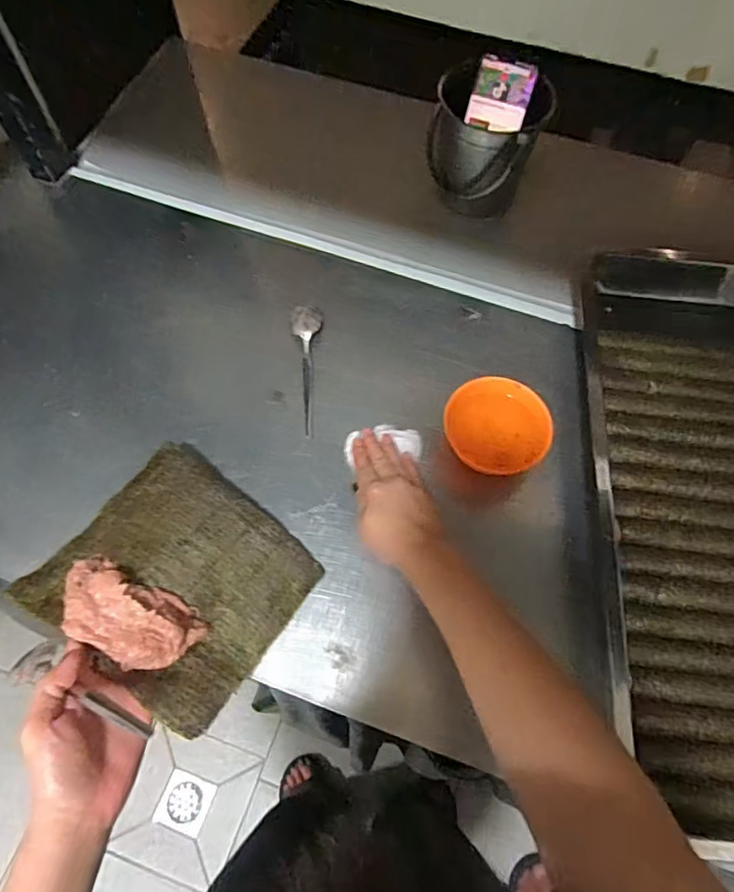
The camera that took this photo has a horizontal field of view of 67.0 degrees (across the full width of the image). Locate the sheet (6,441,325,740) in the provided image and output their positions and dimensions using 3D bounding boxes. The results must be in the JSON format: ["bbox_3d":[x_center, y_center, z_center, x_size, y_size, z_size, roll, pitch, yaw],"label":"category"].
[{"bbox_3d":[-0.161,0.112,0.483,0.198,0.032,0.185,37,55,3],"label":"sheet"}]

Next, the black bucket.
[{"bbox_3d":[0.141,-0.380,0.716,0.128,0.132,0.132,0,64,-1],"label":"black bucket"}]

